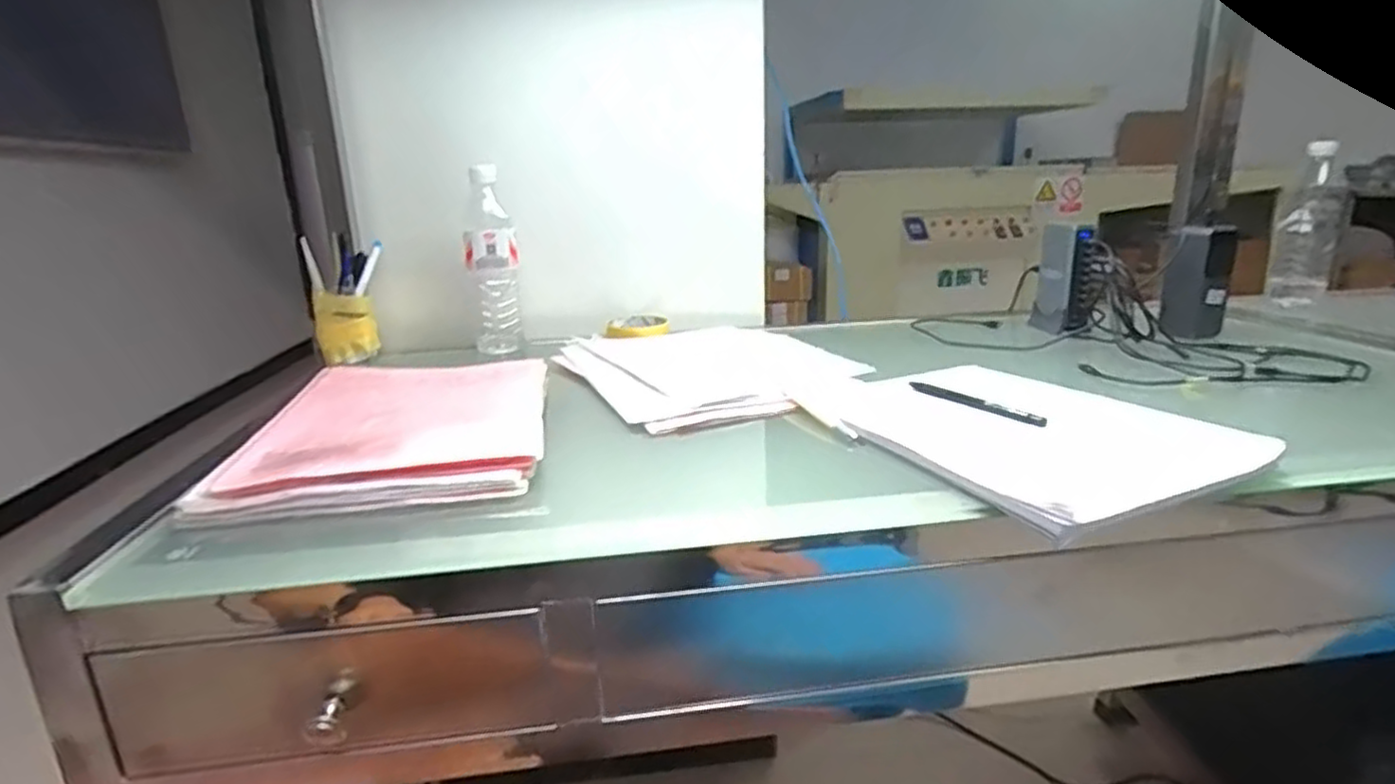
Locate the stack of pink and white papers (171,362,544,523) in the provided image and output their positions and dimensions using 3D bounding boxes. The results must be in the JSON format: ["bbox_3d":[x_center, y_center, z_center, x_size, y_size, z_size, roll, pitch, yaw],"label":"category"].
[{"bbox_3d":[-0.250,0.026,0.634,0.230,0.032,0.317,-3,17,-7],"label":"stack of pink and white papers"}]

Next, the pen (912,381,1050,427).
[{"bbox_3d":[0.241,0.008,0.634,0.015,0.011,0.141,-11,20,-31],"label":"pen"}]

